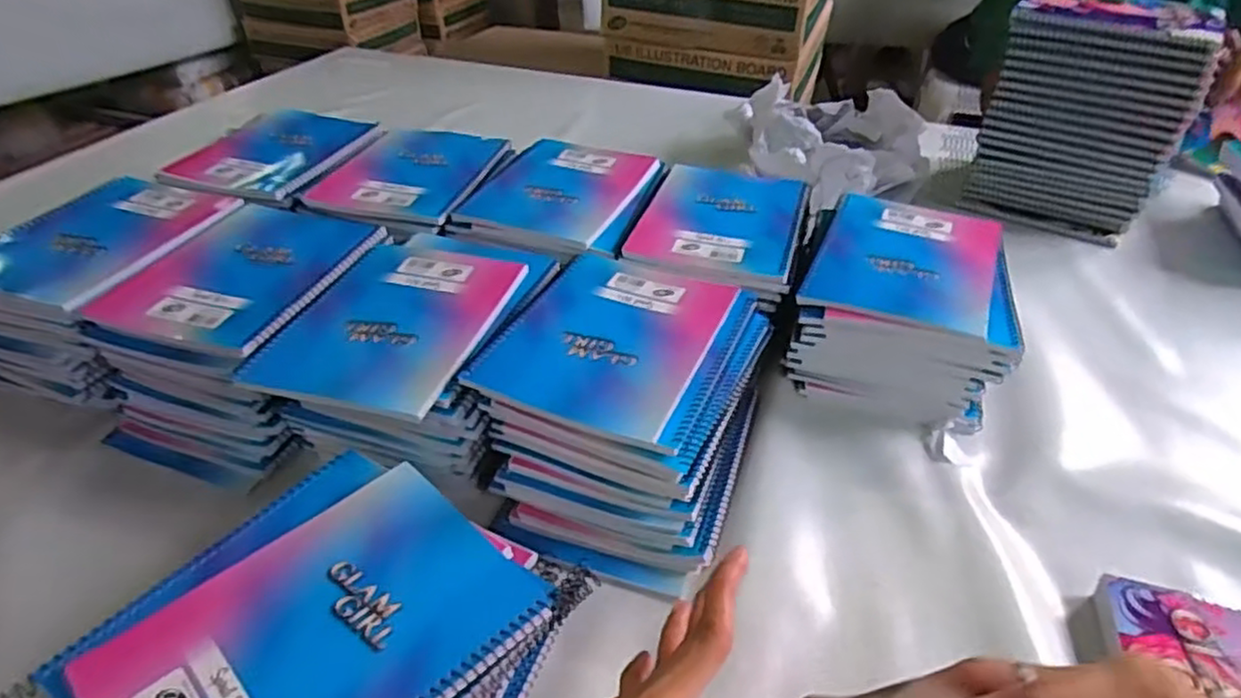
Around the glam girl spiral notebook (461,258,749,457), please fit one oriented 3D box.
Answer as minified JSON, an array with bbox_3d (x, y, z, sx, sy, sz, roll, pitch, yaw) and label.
[{"bbox_3d":[-0.005,-0.012,0.534,0.149,0.012,0.191,15,41,17],"label":"glam girl spiral notebook"}]

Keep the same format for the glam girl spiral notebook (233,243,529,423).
[{"bbox_3d":[-0.172,-0.024,0.548,0.152,0.011,0.199,12,40,14],"label":"glam girl spiral notebook"}]

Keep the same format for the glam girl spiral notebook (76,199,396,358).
[{"bbox_3d":[-0.317,-0.068,0.596,0.158,0.011,0.192,10,39,12],"label":"glam girl spiral notebook"}]

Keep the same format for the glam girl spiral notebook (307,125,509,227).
[{"bbox_3d":[-0.222,-0.198,0.762,0.159,0.008,0.216,9,39,11],"label":"glam girl spiral notebook"}]

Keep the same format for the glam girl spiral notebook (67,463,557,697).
[{"bbox_3d":[-0.158,0.151,0.372,0.154,0.015,0.196,31,48,33],"label":"glam girl spiral notebook"}]

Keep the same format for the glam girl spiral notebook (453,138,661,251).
[{"bbox_3d":[-0.061,-0.171,0.735,0.160,0.008,0.206,14,40,16],"label":"glam girl spiral notebook"}]

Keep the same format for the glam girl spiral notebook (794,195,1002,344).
[{"bbox_3d":[0.257,-0.081,0.631,0.150,0.014,0.199,16,41,19],"label":"glam girl spiral notebook"}]

